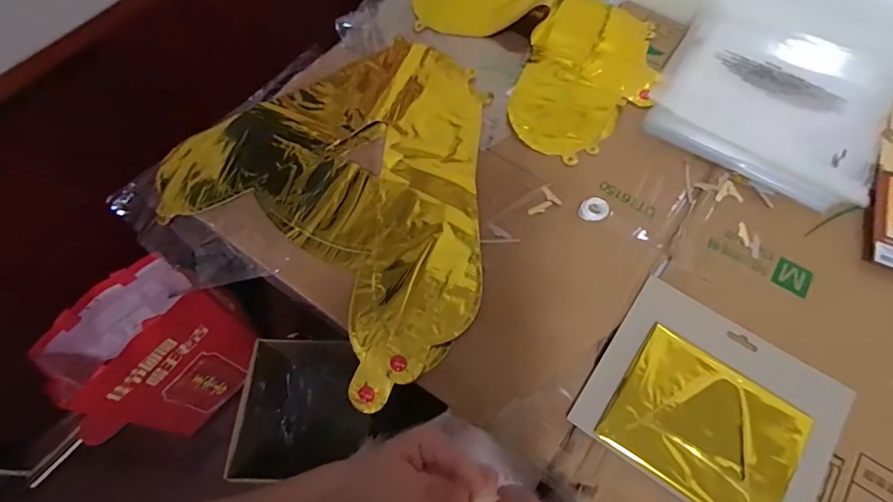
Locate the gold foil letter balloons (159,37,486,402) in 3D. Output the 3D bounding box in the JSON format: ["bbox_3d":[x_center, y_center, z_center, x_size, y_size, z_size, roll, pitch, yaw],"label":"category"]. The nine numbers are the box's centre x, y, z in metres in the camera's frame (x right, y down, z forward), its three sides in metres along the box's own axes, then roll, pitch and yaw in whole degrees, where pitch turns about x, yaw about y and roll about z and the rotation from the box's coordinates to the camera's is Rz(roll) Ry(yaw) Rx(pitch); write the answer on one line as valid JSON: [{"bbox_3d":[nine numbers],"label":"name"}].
[{"bbox_3d":[-0.083,-0.086,0.520,0.372,0.011,0.342,37,70,18],"label":"gold foil letter balloons"}]

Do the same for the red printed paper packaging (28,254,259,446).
[{"bbox_3d":[-0.590,0.202,1.016,0.181,0.343,0.311,36,69,17],"label":"red printed paper packaging"}]

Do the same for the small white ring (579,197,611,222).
[{"bbox_3d":[0.153,-0.043,0.489,0.026,0.007,0.031,41,71,19],"label":"small white ring"}]

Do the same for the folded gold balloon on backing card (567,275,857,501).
[{"bbox_3d":[0.229,0.131,0.404,0.189,0.013,0.161,33,68,16],"label":"folded gold balloon on backing card"}]

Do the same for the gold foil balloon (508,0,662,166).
[{"bbox_3d":[0.174,-0.223,0.579,0.150,0.011,0.272,16,65,9],"label":"gold foil balloon"}]

